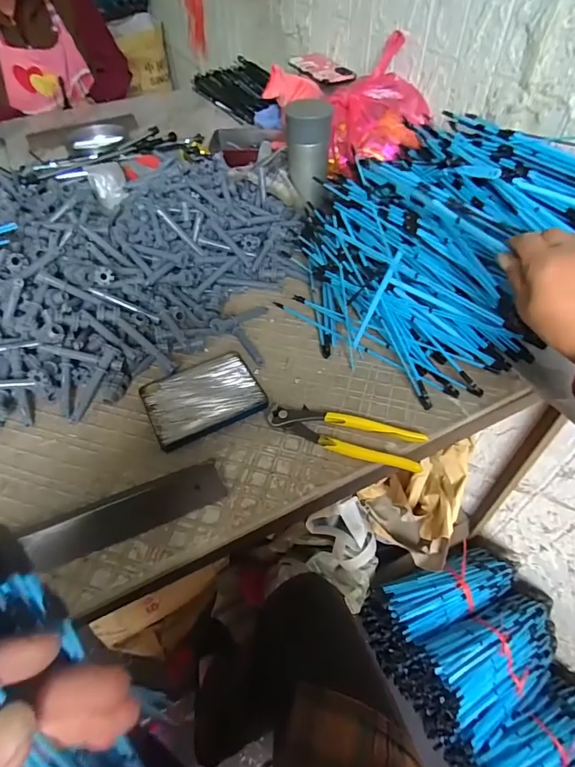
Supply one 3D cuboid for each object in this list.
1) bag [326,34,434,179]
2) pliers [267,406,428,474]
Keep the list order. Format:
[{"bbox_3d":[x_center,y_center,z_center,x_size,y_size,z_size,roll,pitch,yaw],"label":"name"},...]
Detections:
[{"bbox_3d":[0.152,-0.466,0.753,0.162,0.162,0.143,-18,52,-15],"label":"bag"},{"bbox_3d":[0.062,0.054,0.470,0.163,0.017,0.047,16,51,13],"label":"pliers"}]

